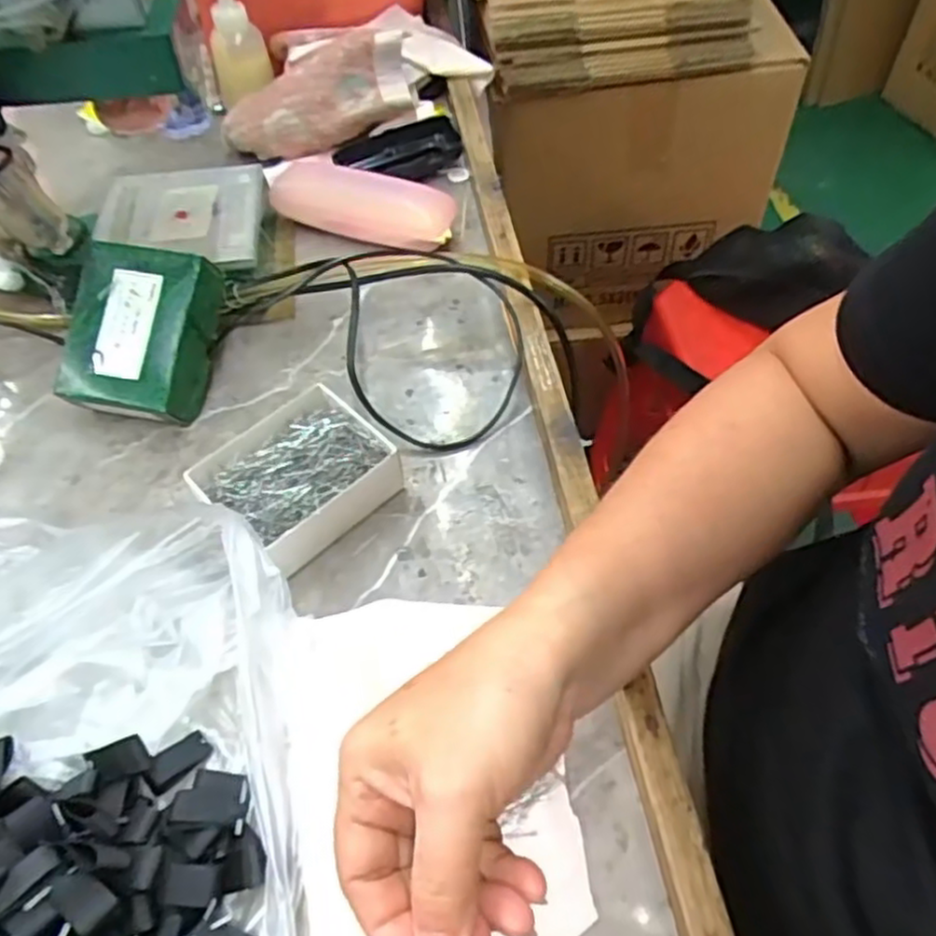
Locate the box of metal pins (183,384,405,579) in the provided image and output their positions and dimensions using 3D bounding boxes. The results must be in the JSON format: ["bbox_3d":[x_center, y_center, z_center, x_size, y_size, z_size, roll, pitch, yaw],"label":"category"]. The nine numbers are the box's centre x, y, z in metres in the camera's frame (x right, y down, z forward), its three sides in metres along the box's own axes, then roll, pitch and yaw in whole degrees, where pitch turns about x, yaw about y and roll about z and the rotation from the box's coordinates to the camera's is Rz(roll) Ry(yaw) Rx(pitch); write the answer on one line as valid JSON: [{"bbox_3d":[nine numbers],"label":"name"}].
[{"bbox_3d":[-0.099,0.007,0.443,0.088,0.045,0.099,37,64,25],"label":"box of metal pins"}]

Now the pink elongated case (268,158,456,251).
[{"bbox_3d":[-0.087,-0.212,0.593,0.154,0.044,0.052,15,56,13],"label":"pink elongated case"}]

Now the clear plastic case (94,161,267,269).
[{"bbox_3d":[-0.215,-0.188,0.555,0.118,0.019,0.118,-9,54,-4],"label":"clear plastic case"}]

